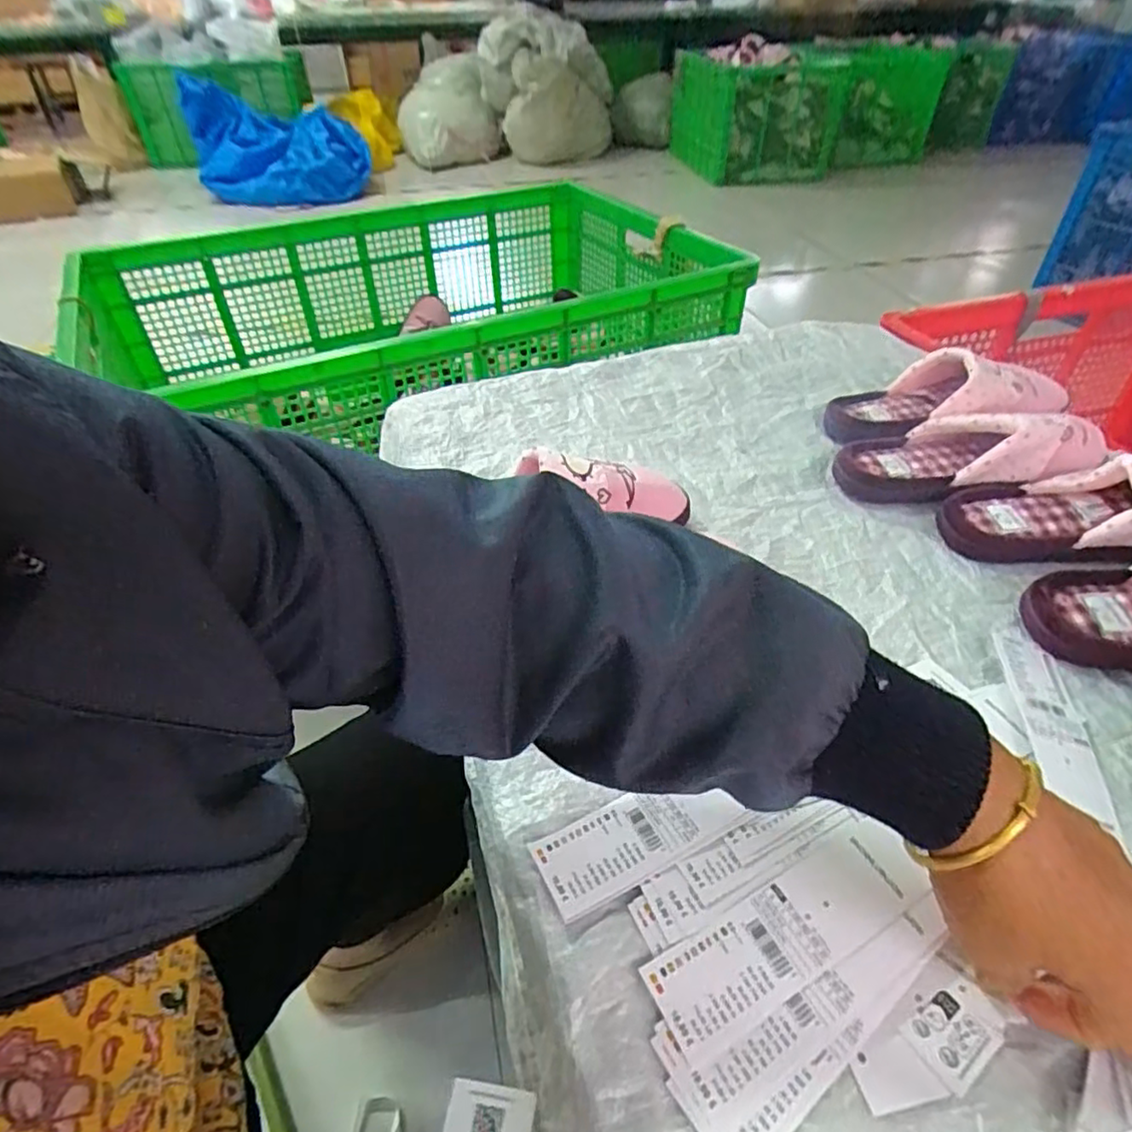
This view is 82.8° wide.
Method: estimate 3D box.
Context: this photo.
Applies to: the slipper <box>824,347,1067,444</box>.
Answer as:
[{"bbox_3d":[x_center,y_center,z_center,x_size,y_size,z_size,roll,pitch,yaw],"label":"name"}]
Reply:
[{"bbox_3d":[0.388,-0.168,0.647,0.222,0.087,0.102,2,44,1],"label":"slipper"}]

